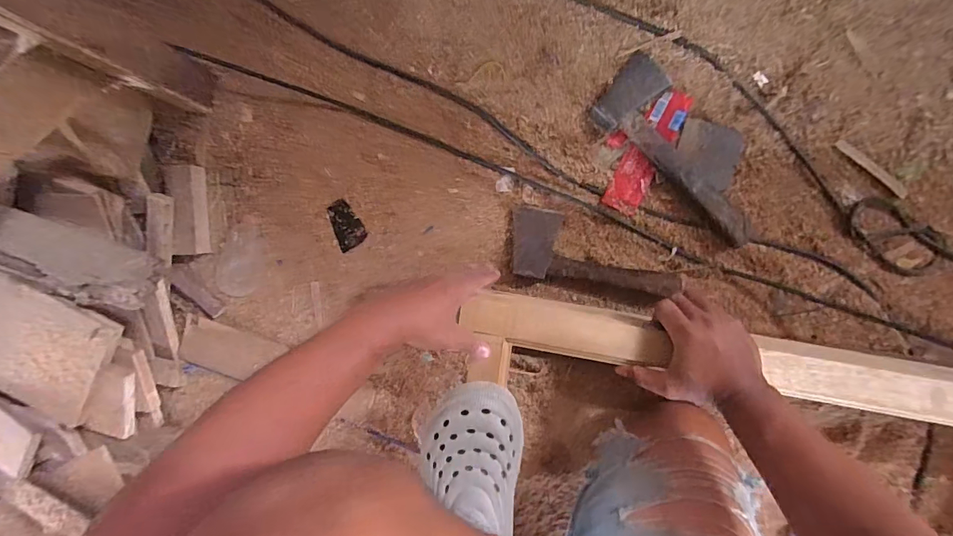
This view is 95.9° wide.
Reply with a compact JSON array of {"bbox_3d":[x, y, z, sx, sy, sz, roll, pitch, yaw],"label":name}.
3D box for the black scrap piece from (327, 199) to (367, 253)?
[{"bbox_3d":[-0.221,-0.073,0.727,0.052,0.008,0.080,-26,87,4],"label":"black scrap piece"}]

